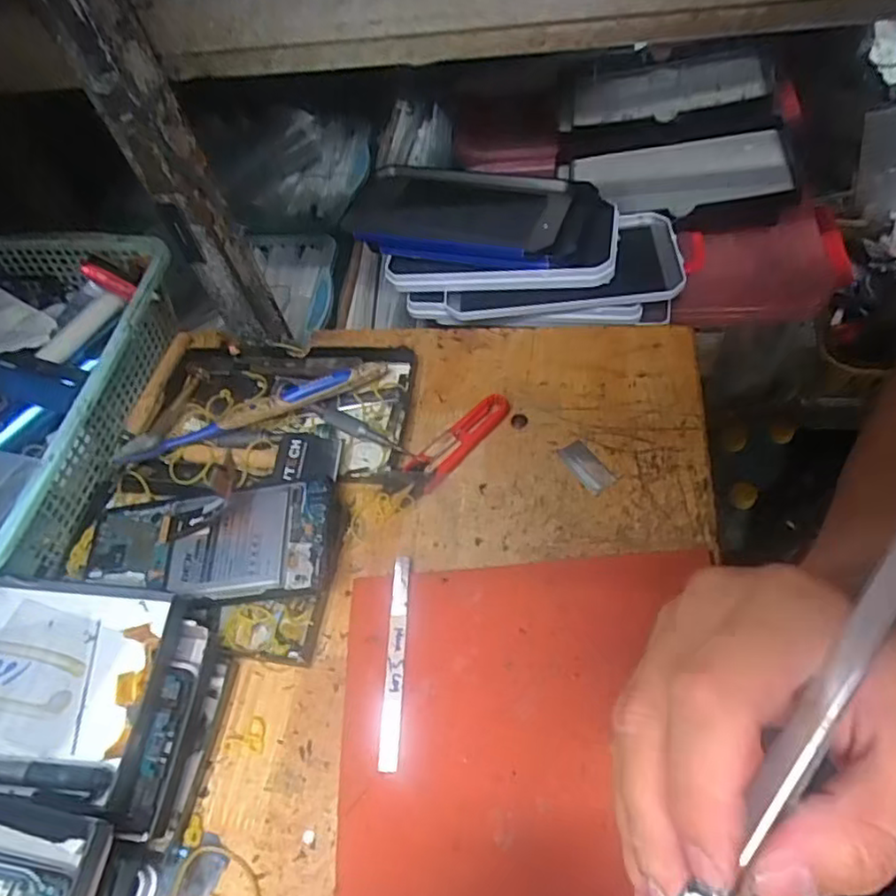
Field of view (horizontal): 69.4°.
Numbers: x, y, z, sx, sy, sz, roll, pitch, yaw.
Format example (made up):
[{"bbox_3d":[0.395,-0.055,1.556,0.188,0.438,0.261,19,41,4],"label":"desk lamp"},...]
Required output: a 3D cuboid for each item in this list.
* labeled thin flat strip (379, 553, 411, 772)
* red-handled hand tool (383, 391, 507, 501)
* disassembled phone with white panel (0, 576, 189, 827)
[{"bbox_3d":[-0.028,0.112,0.350,0.010,0.004,0.112,-2,57,7],"label":"labeled thin flat strip"},{"bbox_3d":[0.003,-0.002,0.423,0.097,0.011,0.025,-38,60,-16],"label":"red-handled hand tool"},{"bbox_3d":[-0.222,0.117,0.336,0.155,0.013,0.105,7,59,8],"label":"disassembled phone with white panel"}]

